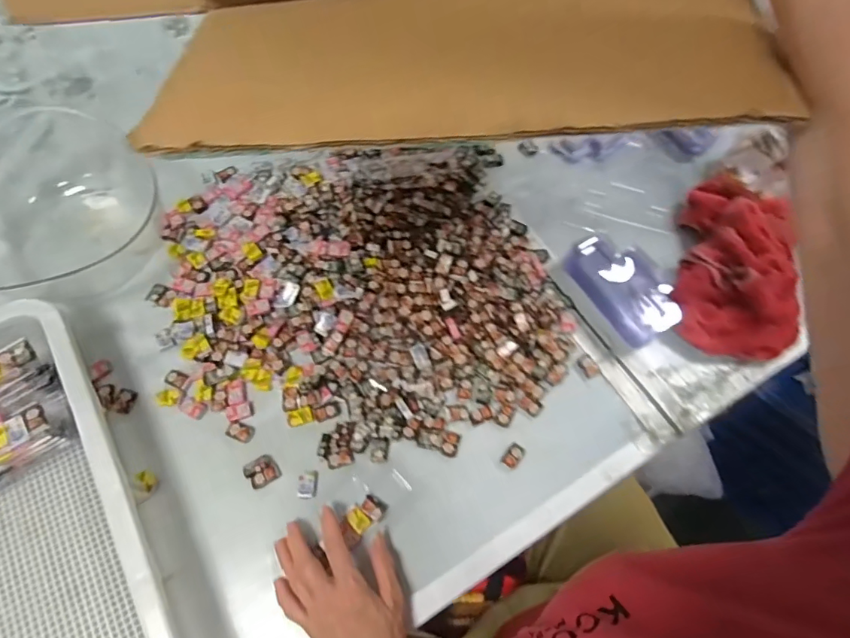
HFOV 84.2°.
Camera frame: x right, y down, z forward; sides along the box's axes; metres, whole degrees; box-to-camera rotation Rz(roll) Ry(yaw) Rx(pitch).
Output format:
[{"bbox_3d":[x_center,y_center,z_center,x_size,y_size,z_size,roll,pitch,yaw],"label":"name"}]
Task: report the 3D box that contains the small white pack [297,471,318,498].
[{"bbox_3d":[-0.124,0.174,0.494,0.021,0.008,0.027,-1,66,-2],"label":"small white pack"}]

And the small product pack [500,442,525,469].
[{"bbox_3d":[0.096,0.147,0.508,0.016,0.004,0.029,38,71,14],"label":"small product pack"}]

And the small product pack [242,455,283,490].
[{"bbox_3d":[-0.172,0.161,0.496,0.030,0.013,0.028,-36,72,-15],"label":"small product pack"}]

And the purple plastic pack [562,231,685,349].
[{"bbox_3d":[0.240,-0.040,0.568,0.086,0.050,0.139,-32,71,-14],"label":"purple plastic pack"}]

